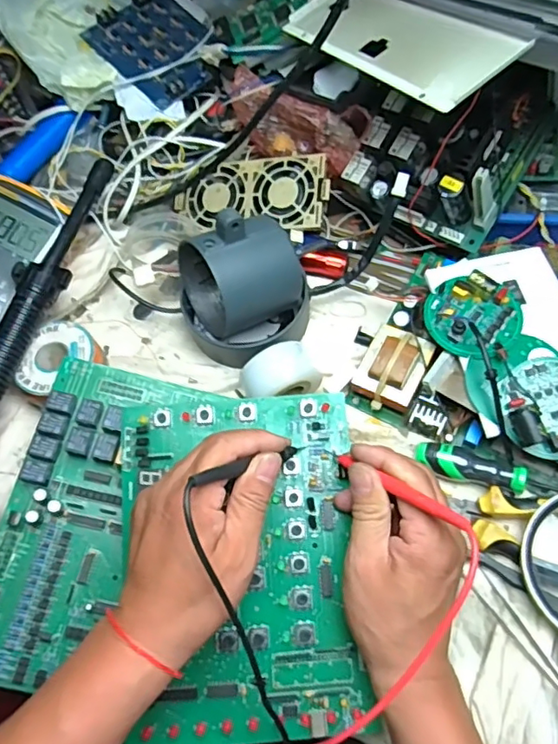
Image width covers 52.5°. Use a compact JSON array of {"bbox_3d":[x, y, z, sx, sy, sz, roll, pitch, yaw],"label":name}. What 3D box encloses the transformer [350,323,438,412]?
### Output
[{"bbox_3d":[0.090,-0.002,0.455,0.050,0.039,0.058,23,68,14],"label":"transformer"}]

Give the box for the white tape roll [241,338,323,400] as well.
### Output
[{"bbox_3d":[0.001,0.005,0.454,0.061,0.048,0.036,-18,64,-5],"label":"white tape roll"}]

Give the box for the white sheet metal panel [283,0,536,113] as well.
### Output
[{"bbox_3d":[0.084,-0.243,0.411,0.075,0.007,0.180,-41,60,-9],"label":"white sheet metal panel"}]

